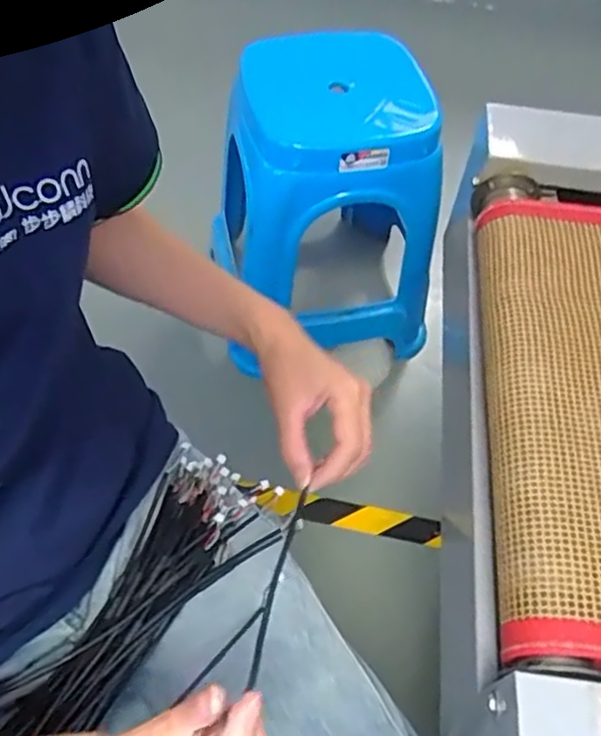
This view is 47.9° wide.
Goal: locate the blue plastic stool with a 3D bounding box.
[{"bbox_3d":[0.050,-0.256,1.110,0.301,0.405,0.323,-17,58,-11],"label":"blue plastic stool"}]

